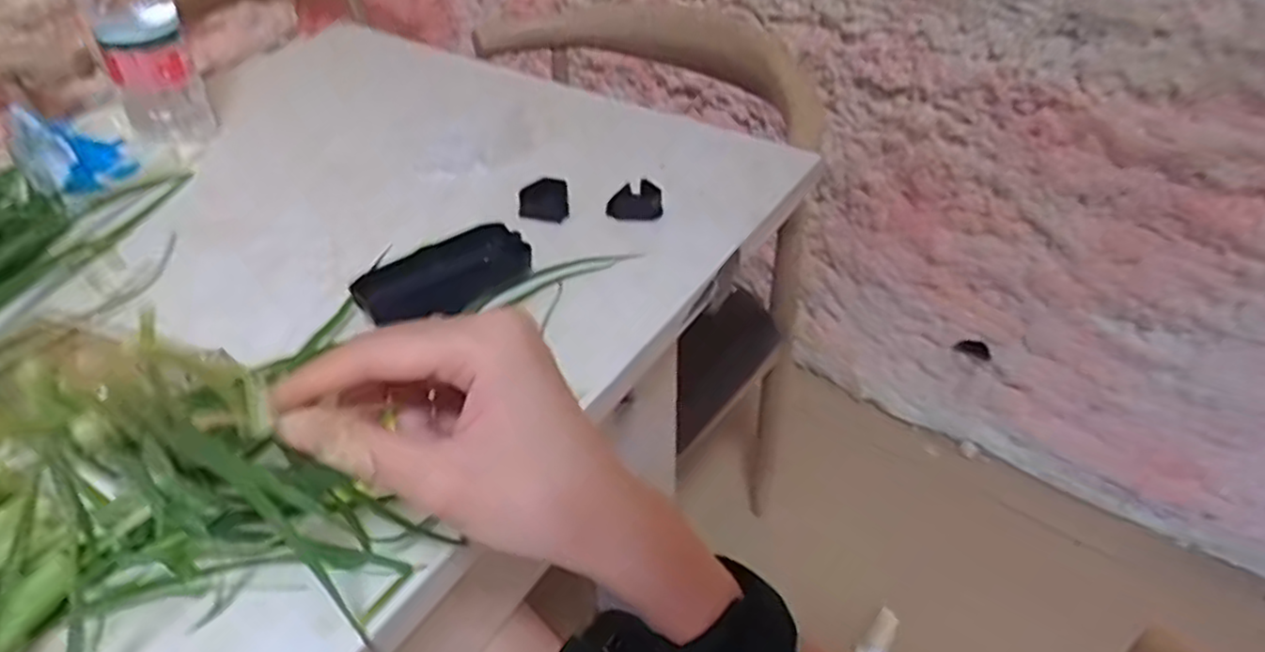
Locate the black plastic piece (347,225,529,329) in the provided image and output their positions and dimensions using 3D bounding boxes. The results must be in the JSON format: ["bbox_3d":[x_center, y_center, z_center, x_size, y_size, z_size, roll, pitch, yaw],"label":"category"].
[{"bbox_3d":[-0.122,-0.029,0.490,0.110,0.035,0.044,-22,47,-22],"label":"black plastic piece"}]

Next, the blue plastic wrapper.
[{"bbox_3d":[-0.460,-0.147,0.614,0.070,0.053,0.115,-28,50,-27],"label":"blue plastic wrapper"}]

